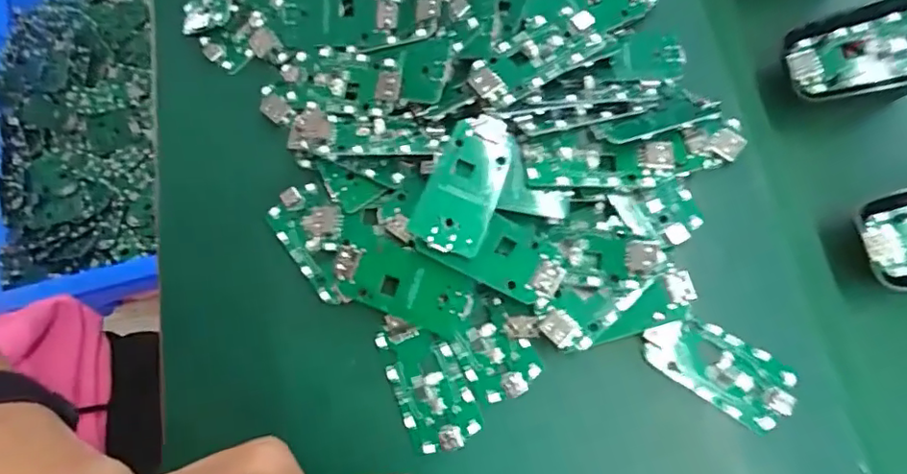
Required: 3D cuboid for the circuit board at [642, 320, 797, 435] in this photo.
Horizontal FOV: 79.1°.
[{"bbox_3d":[0.114,0.056,0.236,0.062,0.006,0.032,31,83,7],"label":"circuit board"}]

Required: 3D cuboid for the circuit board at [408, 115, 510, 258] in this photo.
[{"bbox_3d":[0.006,-0.024,0.242,0.031,0.004,0.064,24,76,-1],"label":"circuit board"}]

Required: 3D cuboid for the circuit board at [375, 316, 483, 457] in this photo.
[{"bbox_3d":[-0.012,0.064,0.245,0.032,0.004,0.060,-21,75,-5],"label":"circuit board"}]

